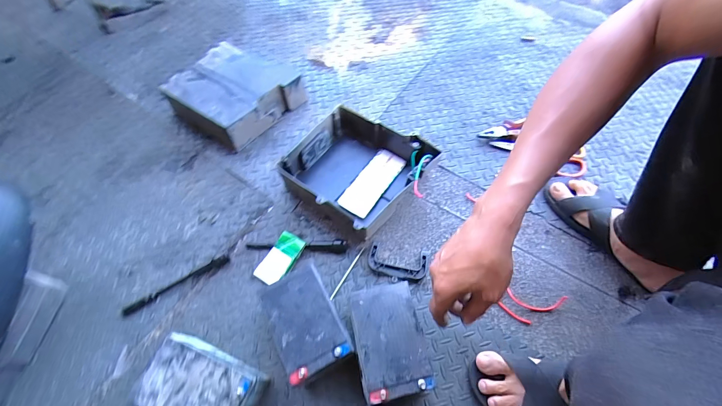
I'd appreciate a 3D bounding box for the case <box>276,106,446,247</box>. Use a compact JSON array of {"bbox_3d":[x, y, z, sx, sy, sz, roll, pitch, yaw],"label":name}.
[{"bbox_3d":[-0.012,-0.075,0.685,0.242,0.093,0.245,37,67,18],"label":"case"}]

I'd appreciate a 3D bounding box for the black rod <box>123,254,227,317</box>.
[{"bbox_3d":[-0.352,0.153,0.605,0.200,0.017,0.019,-28,65,-14],"label":"black rod"}]

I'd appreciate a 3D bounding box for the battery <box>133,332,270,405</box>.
[{"bbox_3d":[-0.232,0.283,0.480,0.156,0.099,0.099,22,63,12],"label":"battery"}]

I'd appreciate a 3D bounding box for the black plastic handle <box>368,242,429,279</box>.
[{"bbox_3d":[0.071,0.112,0.623,0.111,0.012,0.060,11,62,6],"label":"black plastic handle"}]

